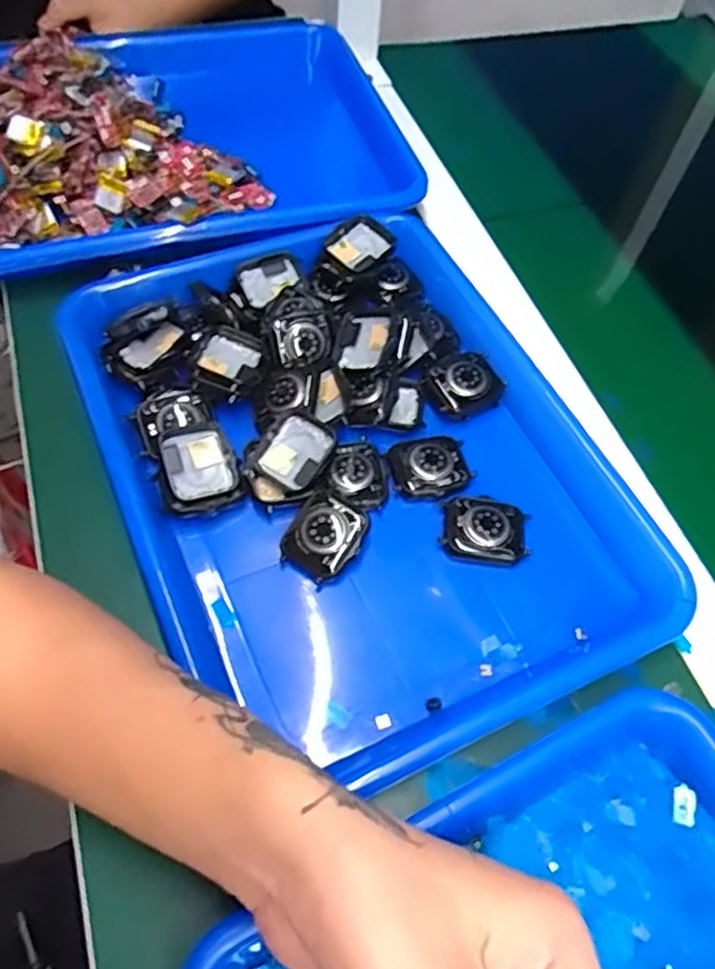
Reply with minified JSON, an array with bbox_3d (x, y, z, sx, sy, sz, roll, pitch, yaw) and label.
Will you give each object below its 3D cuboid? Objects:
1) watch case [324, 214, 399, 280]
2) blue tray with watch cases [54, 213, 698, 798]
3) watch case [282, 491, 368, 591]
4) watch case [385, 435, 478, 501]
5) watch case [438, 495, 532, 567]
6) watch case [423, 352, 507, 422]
[{"bbox_3d":[0.003,-0.162,0.461,0.044,0.013,0.036,-38,86,-11],"label":"watch case"},{"bbox_3d":[-0.001,-0.019,0.391,0.259,0.035,0.330,-21,62,-15],"label":"blue tray with watch cases"},{"bbox_3d":[-0.017,0.028,0.360,0.036,0.014,0.044,33,63,16],"label":"watch case"},{"bbox_3d":[0.041,-0.011,0.391,0.046,0.007,0.039,-11,60,-9],"label":"watch case"},{"bbox_3d":[0.069,0.025,0.373,0.045,0.014,0.033,11,59,4],"label":"watch case"},{"bbox_3d":[0.066,-0.060,0.419,0.045,0.011,0.038,-24,83,-12],"label":"watch case"}]

